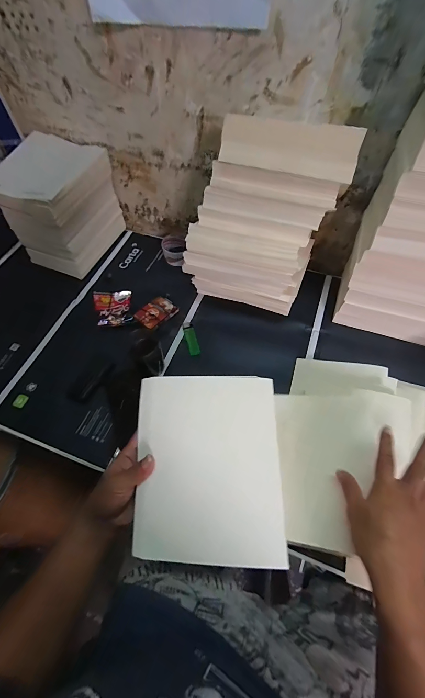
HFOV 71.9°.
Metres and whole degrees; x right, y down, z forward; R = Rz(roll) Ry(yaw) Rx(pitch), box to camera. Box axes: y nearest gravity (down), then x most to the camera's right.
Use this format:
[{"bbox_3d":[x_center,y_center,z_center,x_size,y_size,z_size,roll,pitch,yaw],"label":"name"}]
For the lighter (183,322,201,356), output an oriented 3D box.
[{"bbox_3d":[-0.046,-0.023,0.647,0.023,0.008,0.085,-14,59,-6],"label":"lighter"}]

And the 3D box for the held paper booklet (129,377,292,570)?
[{"bbox_3d":[-0.007,0.141,0.368,0.177,0.023,0.217,-1,70,3],"label":"held paper booklet"}]

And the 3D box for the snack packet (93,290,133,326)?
[{"bbox_3d":[-0.234,-0.099,0.692,0.077,0.032,0.103,-10,59,-4],"label":"snack packet"}]

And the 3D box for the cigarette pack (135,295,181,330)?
[{"bbox_3d":[-0.130,-0.082,0.680,0.066,0.020,0.083,35,66,21],"label":"cigarette pack"}]

